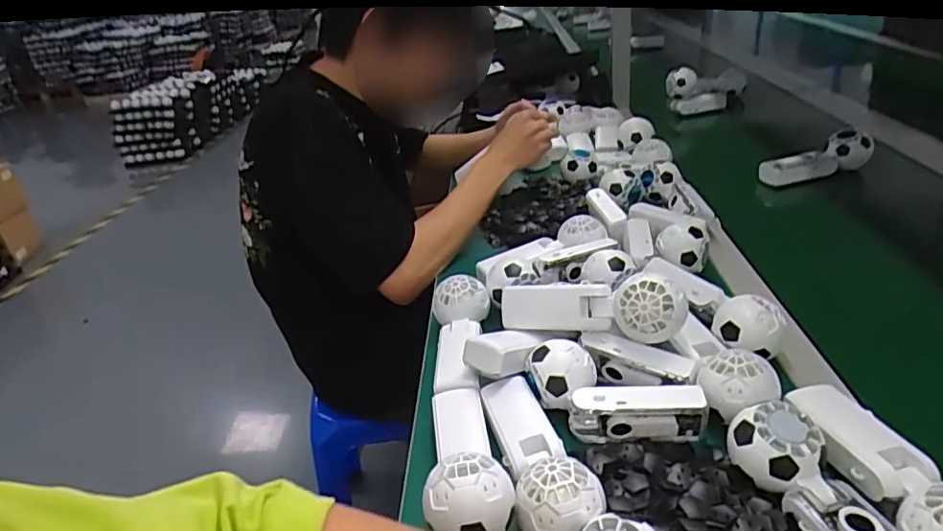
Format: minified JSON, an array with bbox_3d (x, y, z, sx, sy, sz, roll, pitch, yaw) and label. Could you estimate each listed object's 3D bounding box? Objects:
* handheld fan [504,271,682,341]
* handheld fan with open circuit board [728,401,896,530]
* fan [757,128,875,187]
[{"bbox_3d":[0.107,0.034,0.561,0.175,0.061,0.043,6,31,23],"label":"handheld fan"},{"bbox_3d":[0.240,0.162,0.392,0.056,0.059,0.167,-15,30,-15],"label":"handheld fan with open circuit board"},{"bbox_3d":[0.517,-0.159,0.900,0.157,0.064,0.044,-12,29,-9],"label":"fan"}]

